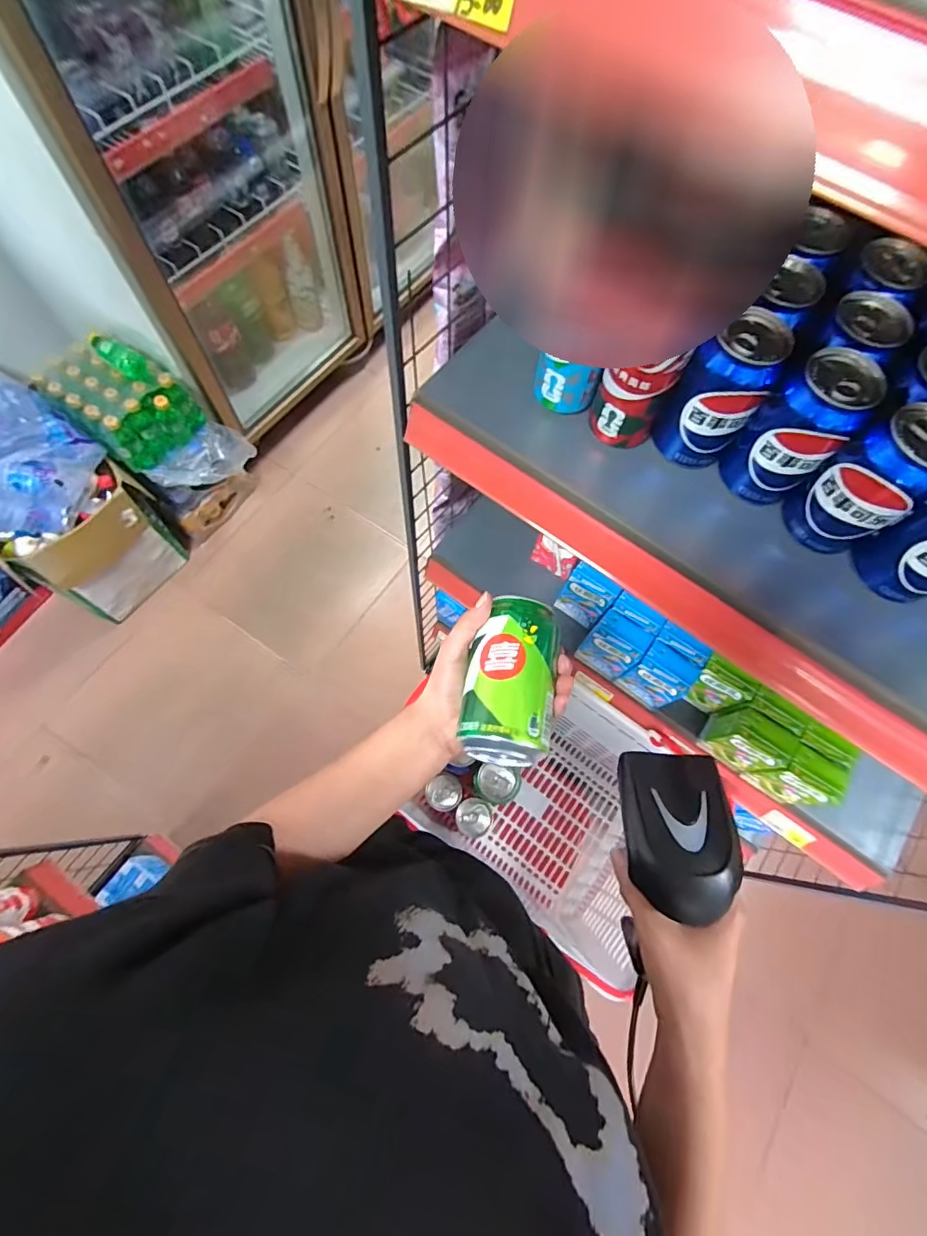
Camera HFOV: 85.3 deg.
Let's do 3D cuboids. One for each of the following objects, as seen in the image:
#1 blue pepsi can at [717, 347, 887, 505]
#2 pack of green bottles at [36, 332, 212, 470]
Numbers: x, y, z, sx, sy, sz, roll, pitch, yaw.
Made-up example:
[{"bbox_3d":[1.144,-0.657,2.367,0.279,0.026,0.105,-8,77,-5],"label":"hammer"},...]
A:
[{"bbox_3d":[0.259,-0.140,0.393,0.058,0.113,0.062,1,70,-3],"label":"blue pepsi can"},{"bbox_3d":[-0.892,-0.565,1.302,0.286,0.194,0.248,32,71,9],"label":"pack of green bottles"}]

